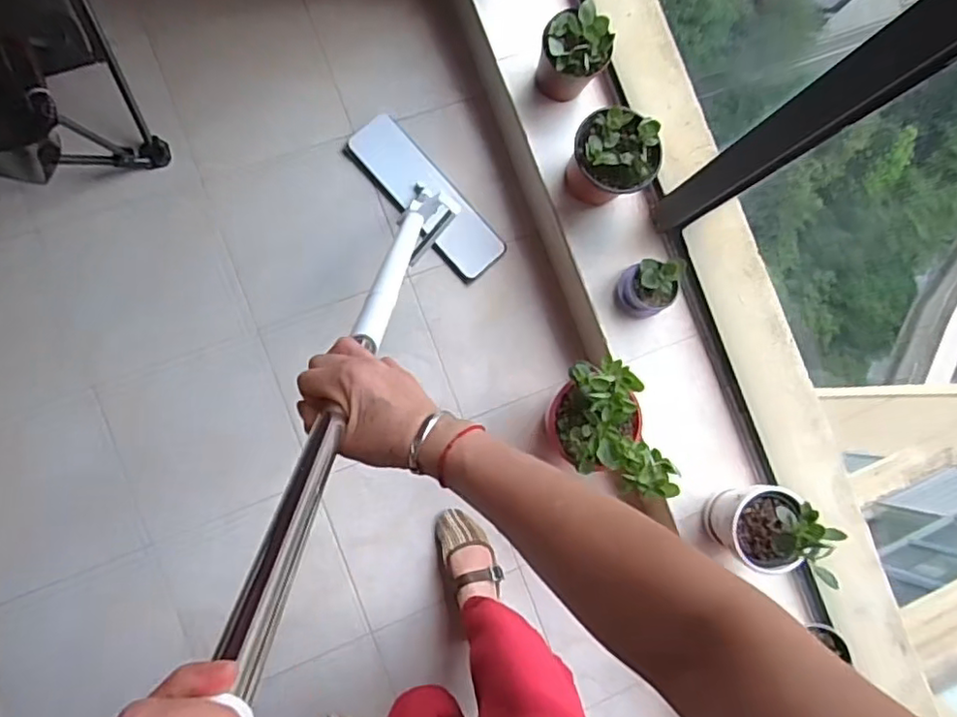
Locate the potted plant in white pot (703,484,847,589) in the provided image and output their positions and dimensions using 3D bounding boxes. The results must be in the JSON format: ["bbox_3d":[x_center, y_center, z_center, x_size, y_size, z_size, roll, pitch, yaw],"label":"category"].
[{"bbox_3d":[0.470,0.276,1.025,0.117,0.220,0.128,1,86,-8],"label":"potted plant in white pot"}]

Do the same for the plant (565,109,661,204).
[{"bbox_3d":[0.222,-0.338,1.074,0.123,0.160,0.137,-37,92,-9],"label":"plant"}]

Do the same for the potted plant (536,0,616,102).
[{"bbox_3d":[0.161,-0.523,1.091,0.113,0.127,0.115,1,86,-8],"label":"potted plant"}]

